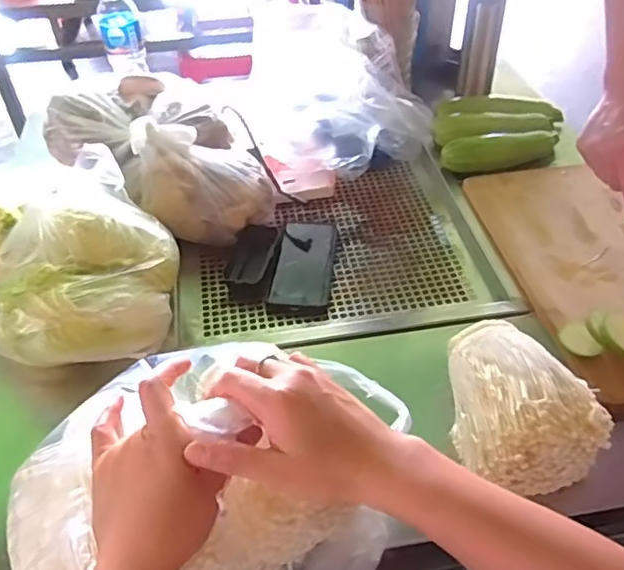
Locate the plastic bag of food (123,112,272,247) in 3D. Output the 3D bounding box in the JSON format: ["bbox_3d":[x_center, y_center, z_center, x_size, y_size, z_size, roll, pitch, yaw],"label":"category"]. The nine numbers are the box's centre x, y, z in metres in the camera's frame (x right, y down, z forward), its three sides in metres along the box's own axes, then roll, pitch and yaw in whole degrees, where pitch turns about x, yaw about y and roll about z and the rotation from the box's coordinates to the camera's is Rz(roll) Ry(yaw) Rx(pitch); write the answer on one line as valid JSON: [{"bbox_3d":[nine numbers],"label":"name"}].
[{"bbox_3d":[-0.142,-0.135,0.798,0.174,0.142,0.092,-7,45,-6],"label":"plastic bag of food"}]

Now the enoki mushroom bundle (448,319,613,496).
[{"bbox_3d":[0.188,0.106,0.576,0.117,0.070,0.153,-17,47,-16],"label":"enoki mushroom bundle"}]

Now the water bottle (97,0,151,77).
[{"bbox_3d":[-0.309,-0.416,0.988,0.062,0.149,0.053,-16,24,-14],"label":"water bottle"}]

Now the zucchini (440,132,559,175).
[{"bbox_3d":[0.287,-0.202,0.927,0.187,0.039,0.041,-12,46,-11],"label":"zucchini"}]

